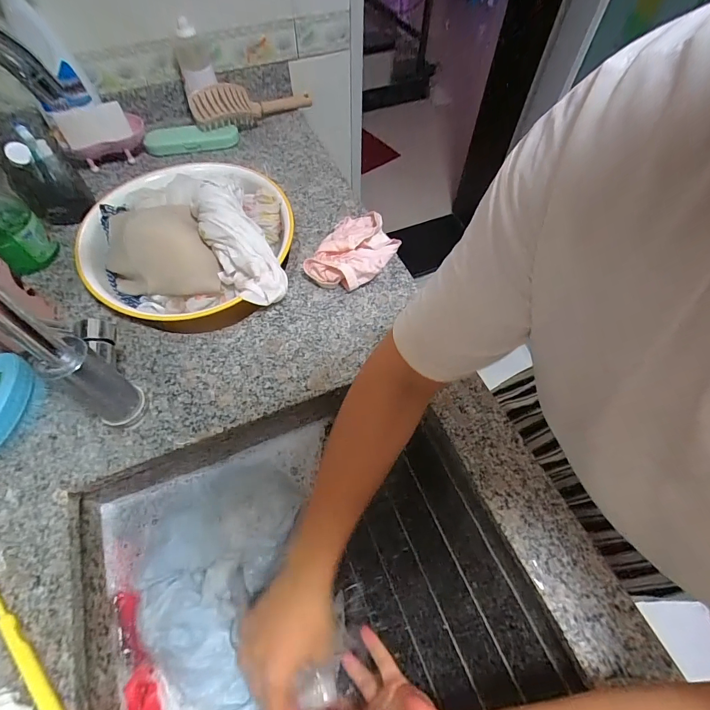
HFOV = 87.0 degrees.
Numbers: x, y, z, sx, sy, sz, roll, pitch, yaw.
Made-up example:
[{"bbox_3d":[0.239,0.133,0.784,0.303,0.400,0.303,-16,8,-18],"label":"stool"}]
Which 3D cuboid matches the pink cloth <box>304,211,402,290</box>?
[{"bbox_3d":[0.002,-0.159,0.551,0.106,0.032,0.148,21,61,12],"label":"pink cloth"}]

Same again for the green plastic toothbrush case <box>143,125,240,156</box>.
[{"bbox_3d":[-0.302,-0.406,0.697,0.163,0.035,0.039,-8,59,-6],"label":"green plastic toothbrush case"}]

